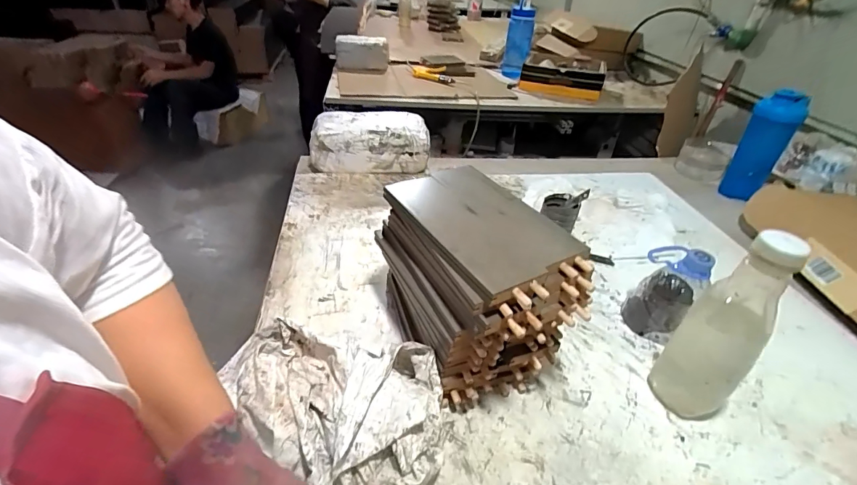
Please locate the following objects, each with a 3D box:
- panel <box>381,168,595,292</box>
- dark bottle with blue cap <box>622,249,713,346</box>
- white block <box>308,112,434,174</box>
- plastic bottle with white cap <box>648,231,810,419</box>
[{"bbox_3d":[0.055,-0.027,0.436,0.122,0.012,0.200,-17,41,-26],"label":"panel"},{"bbox_3d":[0.312,0.063,0.542,0.079,0.126,0.067,29,43,30],"label":"dark bottle with blue cap"},{"bbox_3d":[-0.124,-0.218,0.897,0.242,0.094,0.110,1,36,-4],"label":"white block"},{"bbox_3d":[0.300,0.090,0.424,0.056,0.228,0.070,-28,47,-36],"label":"plastic bottle with white cap"}]

